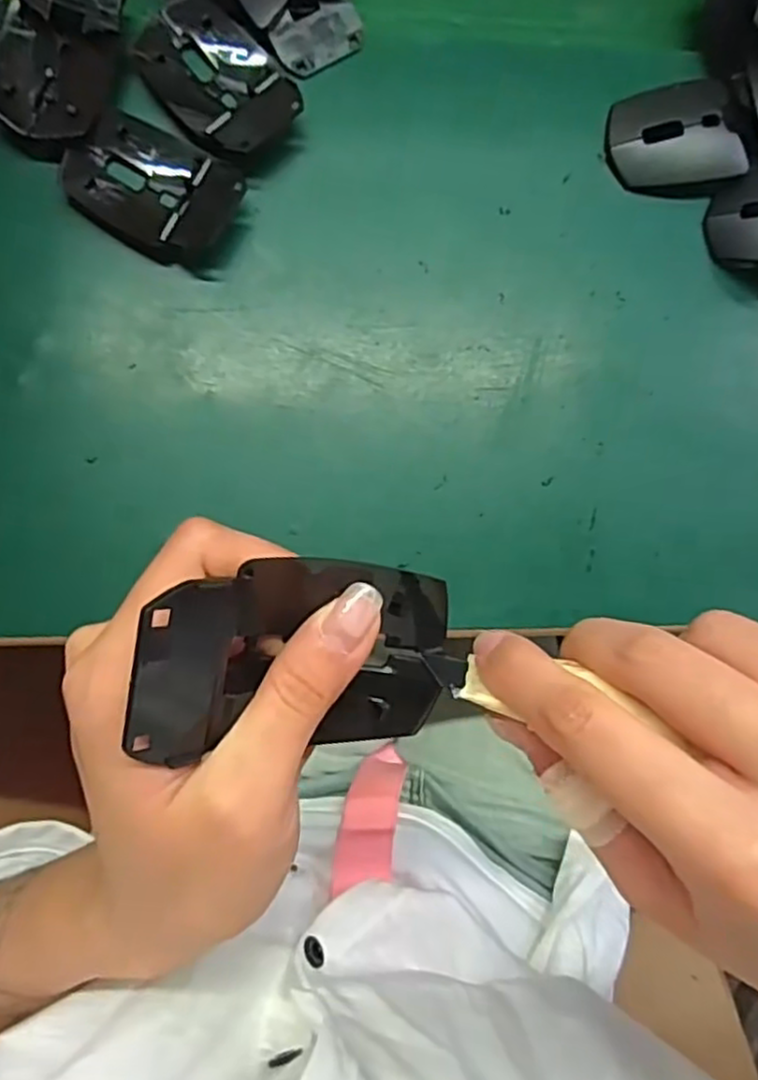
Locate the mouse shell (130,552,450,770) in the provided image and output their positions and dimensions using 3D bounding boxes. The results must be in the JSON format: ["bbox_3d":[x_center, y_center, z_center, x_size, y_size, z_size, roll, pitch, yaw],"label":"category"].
[{"bbox_3d":[-0.019,0.029,0.176,0.081,0.023,0.046,2,86,-33],"label":"mouse shell"}]

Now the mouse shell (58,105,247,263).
[{"bbox_3d":[-0.105,-0.163,0.328,0.077,0.012,0.055,33,83,-1],"label":"mouse shell"}]

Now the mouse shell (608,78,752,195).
[{"bbox_3d":[0.148,-0.202,0.356,0.063,0.016,0.055,-14,86,-6],"label":"mouse shell"}]

